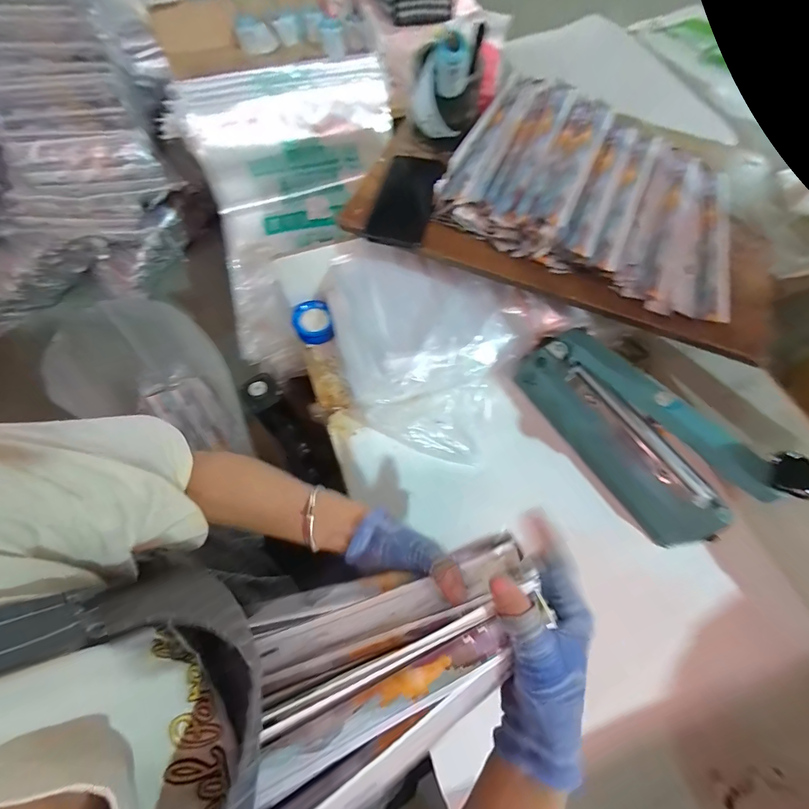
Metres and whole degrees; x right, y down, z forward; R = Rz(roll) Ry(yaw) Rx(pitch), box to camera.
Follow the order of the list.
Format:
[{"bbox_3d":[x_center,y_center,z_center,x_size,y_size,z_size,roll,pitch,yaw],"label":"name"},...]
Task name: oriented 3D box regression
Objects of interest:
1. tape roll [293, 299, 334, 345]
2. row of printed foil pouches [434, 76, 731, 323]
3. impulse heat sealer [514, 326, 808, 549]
[{"bbox_3d":[-0.148,-0.132,0.589,0.068,0.032,0.068,0,86,-6],"label":"tape roll"},{"bbox_3d":[0.266,-0.297,0.491,0.385,0.050,0.307,26,68,10],"label":"row of printed foil pouches"},{"bbox_3d":[0.278,0.029,0.451,0.075,0.171,0.302,-35,71,-16],"label":"impulse heat sealer"}]

